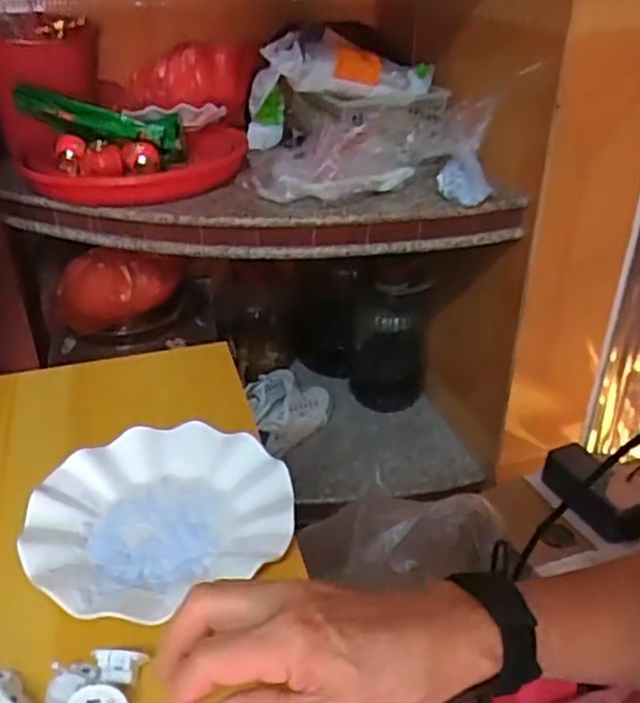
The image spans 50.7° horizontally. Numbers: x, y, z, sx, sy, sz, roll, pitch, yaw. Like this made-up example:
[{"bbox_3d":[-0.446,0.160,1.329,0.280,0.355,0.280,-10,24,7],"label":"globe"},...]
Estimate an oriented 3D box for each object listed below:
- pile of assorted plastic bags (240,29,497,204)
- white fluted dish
[{"bbox_3d":[0.053,-0.379,1.054,0.323,0.189,0.388,-3,32,-4],"label":"pile of assorted plastic bags"},{"bbox_3d":[-0.115,0.117,0.490,0.177,0.023,0.170,0,32,0],"label":"white fluted dish"}]

